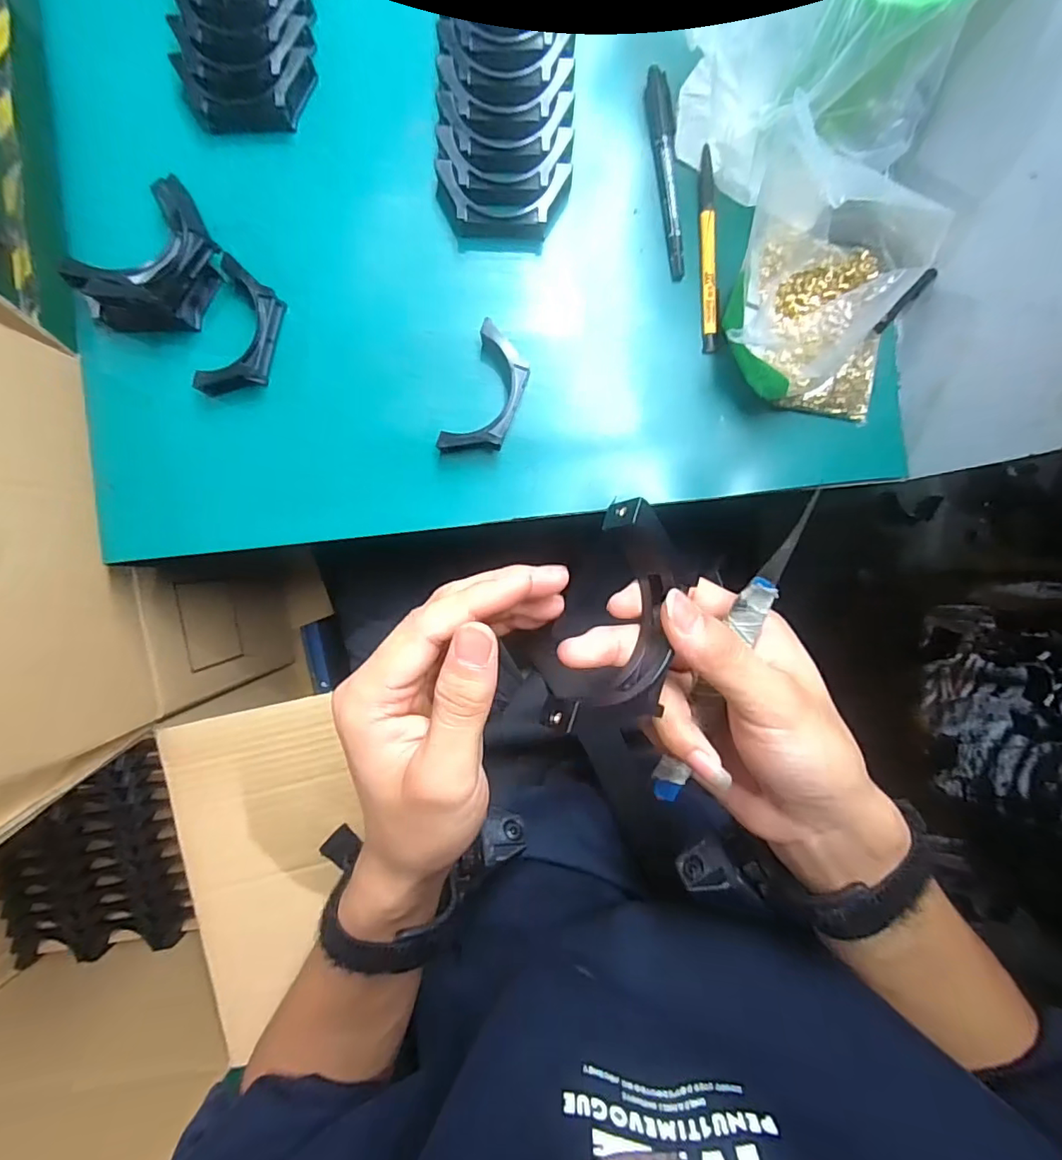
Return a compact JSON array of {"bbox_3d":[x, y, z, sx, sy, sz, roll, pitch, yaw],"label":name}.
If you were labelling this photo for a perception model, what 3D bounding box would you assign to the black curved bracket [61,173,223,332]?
[{"bbox_3d":[-0.254,-0.209,0.364,0.066,0.044,0.105,44,92,-1],"label":"black curved bracket"}]

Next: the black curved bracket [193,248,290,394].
[{"bbox_3d":[-0.199,-0.170,0.374,0.039,0.021,0.091,13,92,0],"label":"black curved bracket"}]

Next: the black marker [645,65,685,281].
[{"bbox_3d":[0.095,-0.283,0.379,0.017,0.010,0.137,-7,92,0],"label":"black marker"}]

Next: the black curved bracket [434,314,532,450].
[{"bbox_3d":[-0.029,-0.130,0.379,0.042,0.017,0.095,20,92,-1],"label":"black curved bracket"}]

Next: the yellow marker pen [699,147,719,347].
[{"bbox_3d":[0.126,-0.233,0.382,0.012,0.009,0.137,-3,92,0],"label":"yellow marker pen"}]

